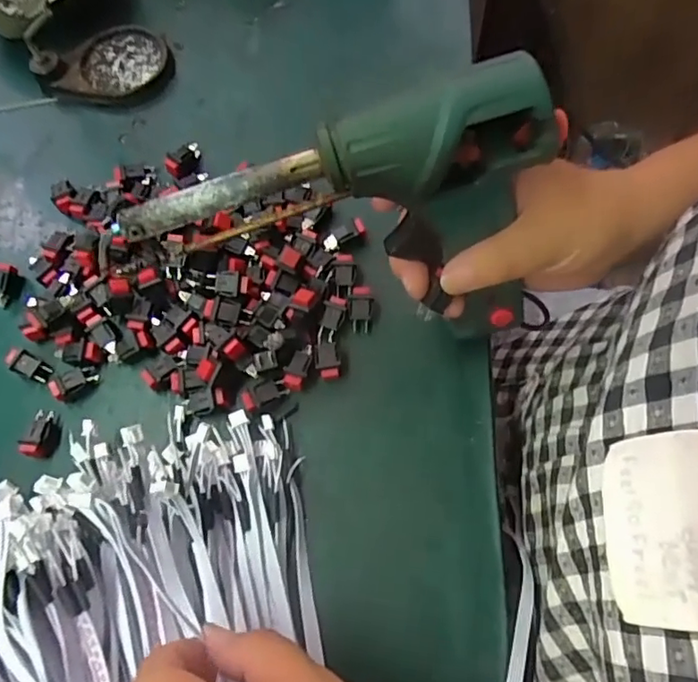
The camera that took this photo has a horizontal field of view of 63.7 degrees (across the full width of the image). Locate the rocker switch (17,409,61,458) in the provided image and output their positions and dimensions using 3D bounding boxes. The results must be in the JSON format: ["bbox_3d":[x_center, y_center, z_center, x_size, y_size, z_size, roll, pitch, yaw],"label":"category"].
[{"bbox_3d":[-0.168,0.051,0.308,0.011,0.019,0.025,9,73,7],"label":"rocker switch"}]

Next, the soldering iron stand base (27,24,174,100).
[{"bbox_3d":[-0.171,-0.196,0.398,0.088,0.015,0.054,-30,73,-5],"label":"soldering iron stand base"}]

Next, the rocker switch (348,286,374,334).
[{"bbox_3d":[0.007,-0.017,0.321,0.013,0.011,0.024,2,73,5],"label":"rocker switch"}]

